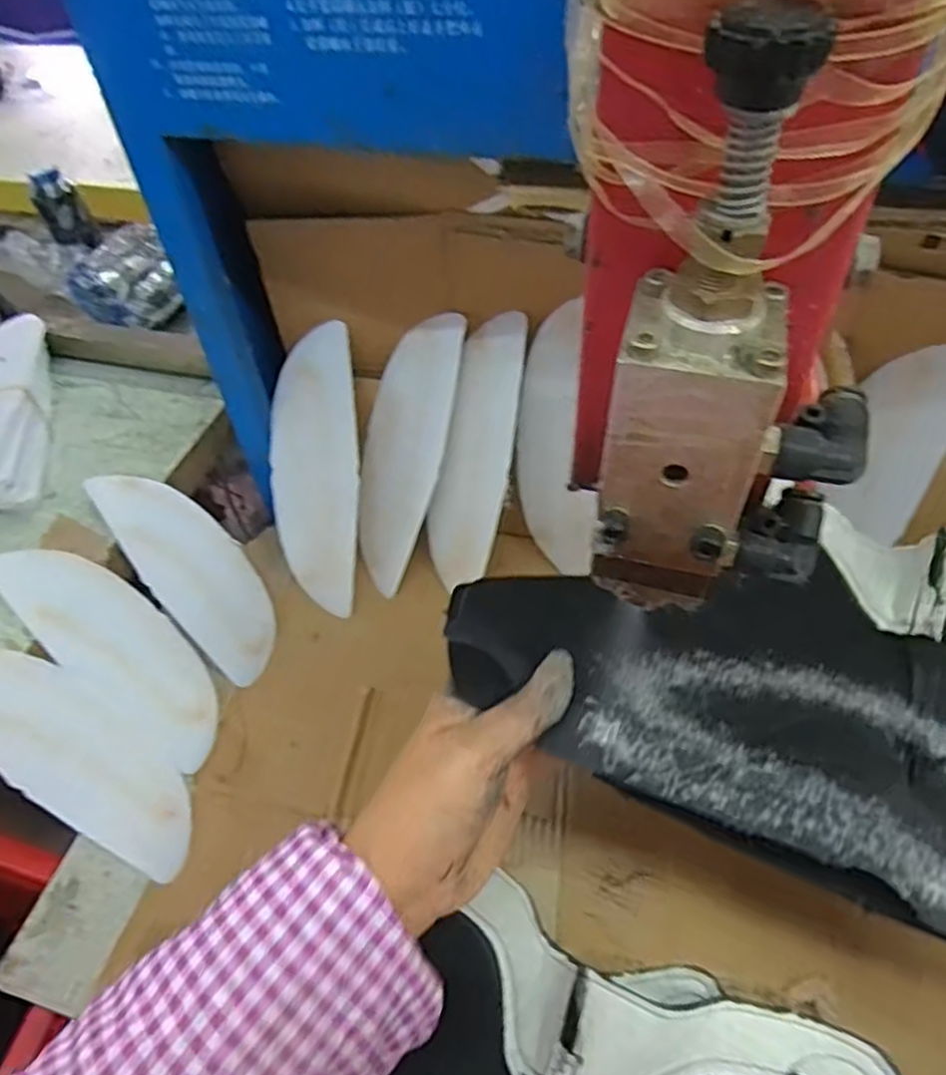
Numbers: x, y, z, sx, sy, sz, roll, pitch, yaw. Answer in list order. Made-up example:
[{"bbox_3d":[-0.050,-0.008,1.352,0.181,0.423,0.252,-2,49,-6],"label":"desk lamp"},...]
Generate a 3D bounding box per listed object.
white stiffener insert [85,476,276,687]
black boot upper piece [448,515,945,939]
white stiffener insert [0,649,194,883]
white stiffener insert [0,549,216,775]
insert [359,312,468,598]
[{"bbox_3d":[-0.220,0.023,0.586,0.073,0.010,0.208,-32,72,-32],"label":"white stiffener insert"},{"bbox_3d":[0.194,0.067,0.312,0.391,0.073,0.179,19,54,19],"label":"black boot upper piece"},{"bbox_3d":[-0.268,0.141,0.489,0.209,0.008,0.068,38,53,6],"label":"white stiffener insert"},{"bbox_3d":[-0.260,0.075,0.538,0.215,0.007,0.072,38,54,7],"label":"white stiffener insert"},{"bbox_3d":[-0.055,-0.065,0.565,0.068,0.211,0.013,24,20,22],"label":"insert"}]

